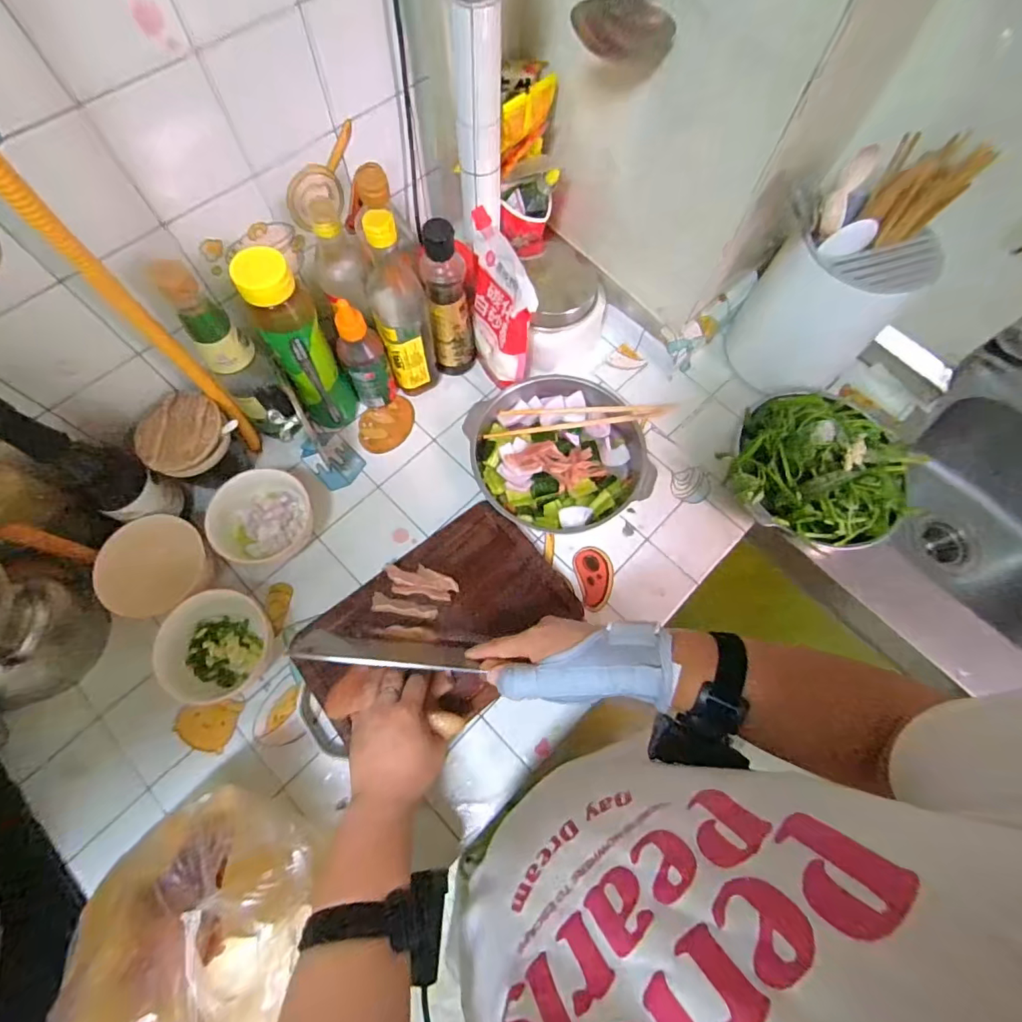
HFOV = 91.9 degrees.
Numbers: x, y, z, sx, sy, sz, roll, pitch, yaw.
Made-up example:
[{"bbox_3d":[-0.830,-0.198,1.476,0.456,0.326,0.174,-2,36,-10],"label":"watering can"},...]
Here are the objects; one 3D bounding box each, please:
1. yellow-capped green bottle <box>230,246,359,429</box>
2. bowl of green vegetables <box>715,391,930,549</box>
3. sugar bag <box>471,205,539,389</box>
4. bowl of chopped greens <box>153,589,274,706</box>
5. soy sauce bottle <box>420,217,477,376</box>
[{"bbox_3d":[-0.236,-0.176,0.572,0.062,0.247,0.058,-26,73,-11],"label":"yellow-capped green bottle"},{"bbox_3d":[0.401,-0.060,0.631,0.223,0.082,0.201,6,70,0],"label":"bowl of green vegetables"},{"bbox_3d":[-0.014,-0.246,0.623,0.055,0.206,0.105,-11,71,-6],"label":"sugar bag"},{"bbox_3d":[-0.323,0.149,0.541,0.092,0.070,0.114,7,70,1],"label":"bowl of chopped greens"},{"bbox_3d":[-0.076,-0.251,0.621,0.055,0.217,0.046,-7,70,-4],"label":"soy sauce bottle"}]

